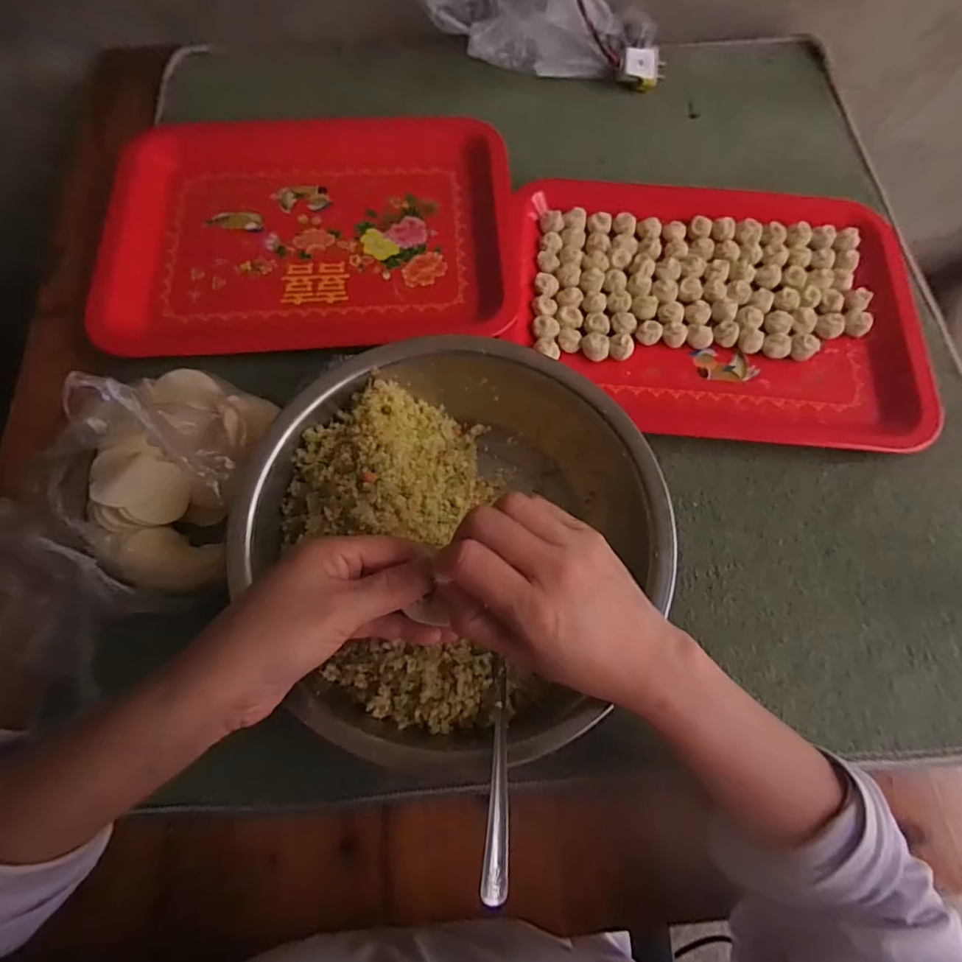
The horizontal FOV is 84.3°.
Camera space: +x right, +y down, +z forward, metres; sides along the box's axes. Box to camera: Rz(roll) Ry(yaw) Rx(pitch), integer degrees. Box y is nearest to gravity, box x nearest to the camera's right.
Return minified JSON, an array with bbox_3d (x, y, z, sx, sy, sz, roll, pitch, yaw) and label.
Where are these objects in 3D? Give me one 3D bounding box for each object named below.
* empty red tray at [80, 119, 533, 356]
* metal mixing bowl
[{"bbox_3d":[-0.157,-0.246,0.509,0.370,0.024,0.272,-3,70,-3],"label":"empty red tray"},{"bbox_3d":[-0.019,0.041,0.375,0.276,0.078,0.276,1,70,-2],"label":"metal mixing bowl"}]

